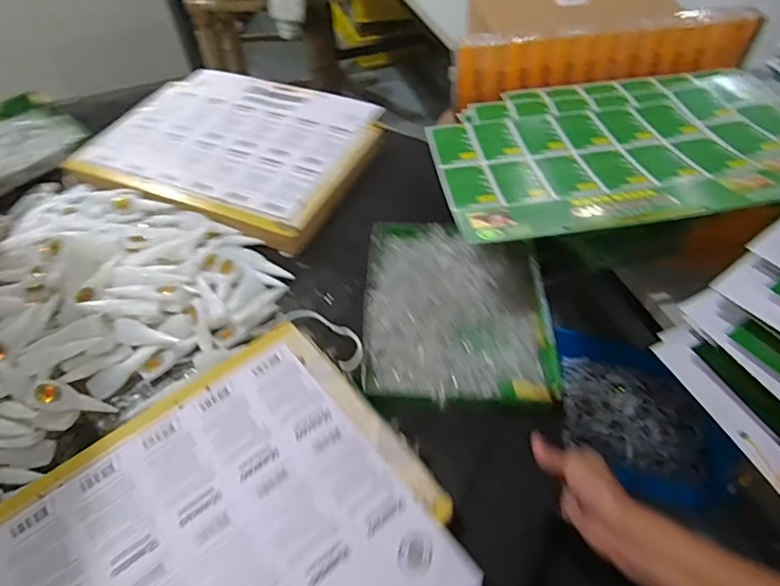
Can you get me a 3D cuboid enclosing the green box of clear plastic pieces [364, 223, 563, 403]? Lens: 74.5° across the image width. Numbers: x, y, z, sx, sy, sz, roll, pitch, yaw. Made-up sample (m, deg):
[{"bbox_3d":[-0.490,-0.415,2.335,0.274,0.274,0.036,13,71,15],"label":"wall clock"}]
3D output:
[{"bbox_3d":[0.079,0.013,0.629,0.209,0.030,0.265,-1,51,3],"label":"green box of clear plastic pieces"}]

